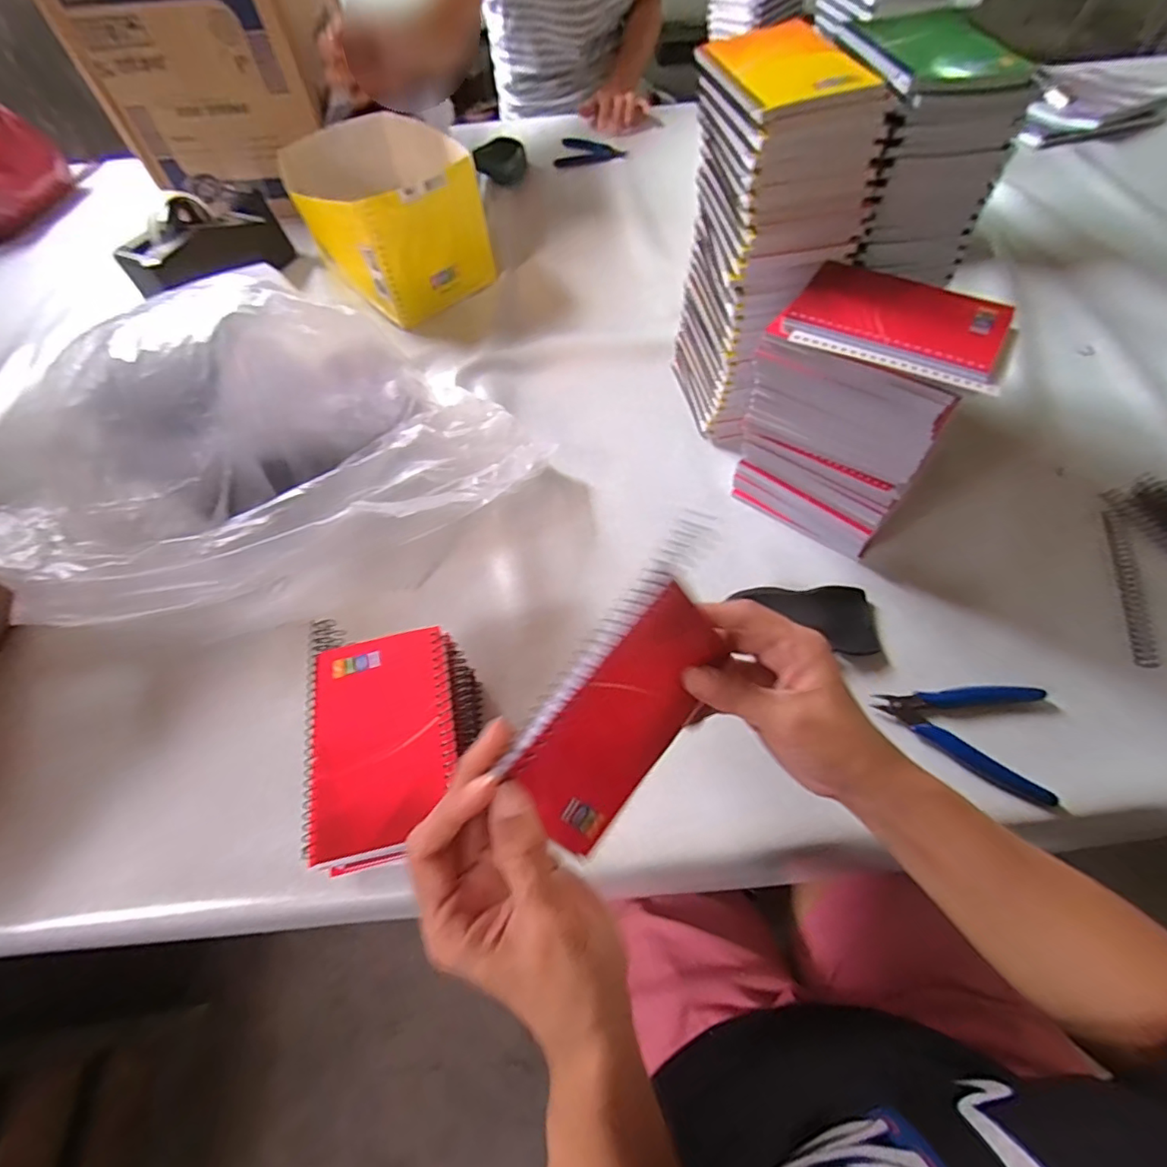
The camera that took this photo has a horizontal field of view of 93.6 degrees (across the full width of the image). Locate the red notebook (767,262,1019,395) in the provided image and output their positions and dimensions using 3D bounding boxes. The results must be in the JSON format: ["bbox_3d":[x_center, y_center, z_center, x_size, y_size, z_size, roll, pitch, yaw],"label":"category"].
[{"bbox_3d":[0.215,-0.179,0.377,0.140,0.018,0.092,33,67,21],"label":"red notebook"}]

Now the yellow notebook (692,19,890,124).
[{"bbox_3d":[0.138,-0.351,0.371,0.085,0.013,0.130,-13,59,-4],"label":"yellow notebook"}]

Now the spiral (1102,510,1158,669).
[{"bbox_3d":[0.466,-0.001,0.466,0.021,0.018,0.166,16,62,13],"label":"spiral"}]

